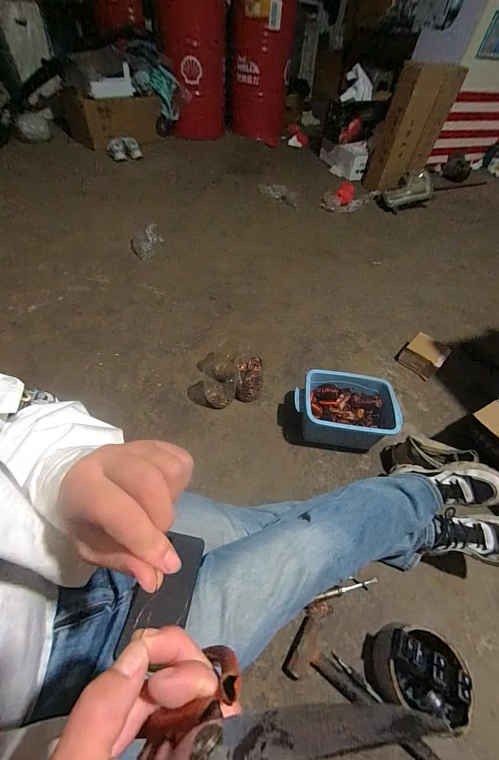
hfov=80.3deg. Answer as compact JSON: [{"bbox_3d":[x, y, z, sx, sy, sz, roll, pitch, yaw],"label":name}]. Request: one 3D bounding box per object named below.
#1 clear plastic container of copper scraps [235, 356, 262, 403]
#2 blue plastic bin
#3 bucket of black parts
[{"bbox_3d":[0.002,0.001,1.005,0.085,0.123,0.103,9,52,2],"label":"clear plastic container of copper scraps"},{"bbox_3d":[0.275,0.096,0.901,0.281,0.159,0.196,8,52,2],"label":"blue plastic bin"},{"bbox_3d":[0.319,0.546,0.556,0.127,0.127,0.130,2,52,-3],"label":"bucket of black parts"}]

